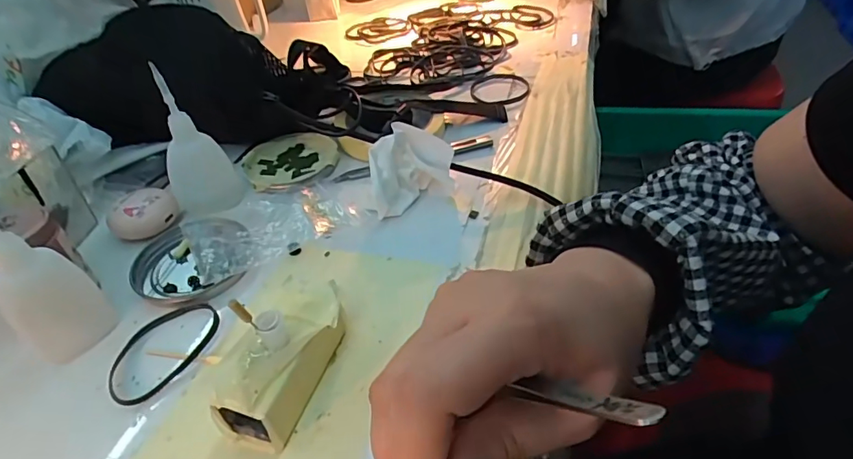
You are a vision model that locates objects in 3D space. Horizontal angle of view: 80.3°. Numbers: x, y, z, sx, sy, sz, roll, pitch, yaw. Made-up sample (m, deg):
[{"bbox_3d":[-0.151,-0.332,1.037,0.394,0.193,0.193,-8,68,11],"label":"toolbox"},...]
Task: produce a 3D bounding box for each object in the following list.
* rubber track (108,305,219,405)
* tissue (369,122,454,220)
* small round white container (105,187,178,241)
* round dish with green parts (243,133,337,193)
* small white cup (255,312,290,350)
[{"bbox_3d":[-0.155,0.070,0.298,0.045,0.004,0.070,21,47,29],"label":"rubber track"},{"bbox_3d":[-0.012,-0.045,0.379,0.066,0.045,0.047,-9,40,-3],"label":"tissue"},{"bbox_3d":[-0.213,-0.012,0.380,0.047,0.024,0.030,-30,45,-25],"label":"small round white container"},{"bbox_3d":[-0.117,-0.058,0.439,0.078,0.017,0.081,-4,40,3],"label":"round dish with green parts"},{"bbox_3d":[-0.076,0.050,0.250,0.013,0.019,0.012,-4,40,3],"label":"small white cup"}]

